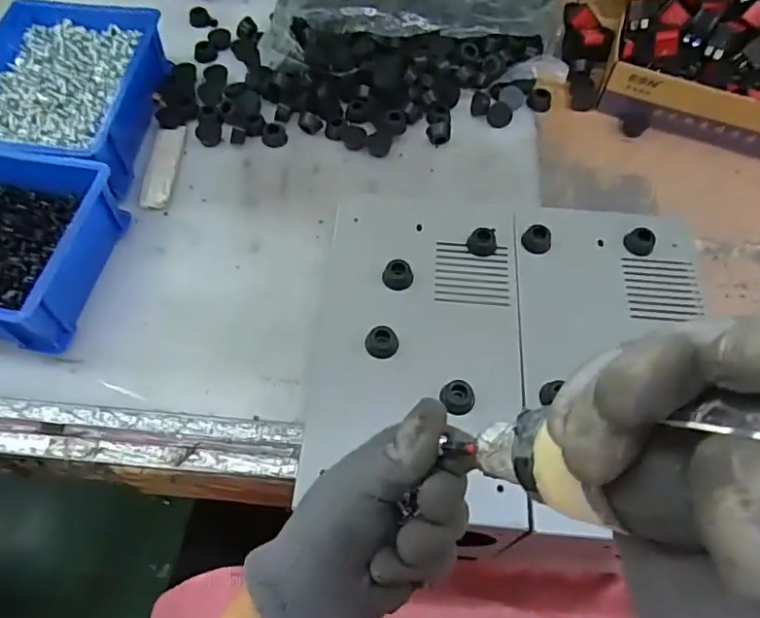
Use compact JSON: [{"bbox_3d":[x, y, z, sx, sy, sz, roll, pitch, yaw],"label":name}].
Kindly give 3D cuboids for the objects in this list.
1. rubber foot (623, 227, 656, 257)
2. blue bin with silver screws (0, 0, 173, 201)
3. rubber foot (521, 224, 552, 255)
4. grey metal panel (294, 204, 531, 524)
[{"bbox_3d":[0.219,-0.056,0.474,0.023,0.015,0.020,38,67,19],"label":"rubber foot"},{"bbox_3d":[-0.294,-0.203,0.530,0.147,0.060,0.196,6,60,3],"label":"blue bin with silver screws"},{"bbox_3d":[0.131,-0.058,0.469,0.023,0.017,0.020,28,64,15],"label":"rubber foot"},{"bbox_3d":[0.029,0.023,0.429,0.154,0.019,0.255,5,60,3],"label":"grey metal panel"}]

